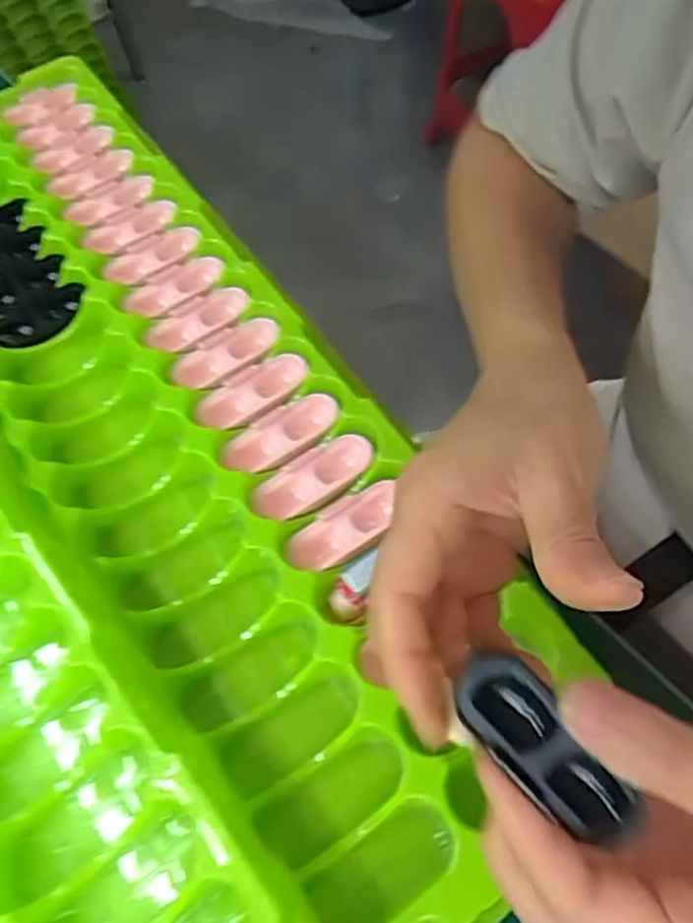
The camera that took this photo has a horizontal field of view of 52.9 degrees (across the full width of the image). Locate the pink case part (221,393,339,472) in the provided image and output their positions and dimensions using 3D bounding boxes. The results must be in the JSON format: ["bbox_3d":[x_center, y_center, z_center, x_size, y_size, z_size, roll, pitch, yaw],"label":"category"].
[{"bbox_3d":[-0.034,-0.015,0.356,0.061,0.012,0.028,-30,63,-19],"label":"pink case part"}]

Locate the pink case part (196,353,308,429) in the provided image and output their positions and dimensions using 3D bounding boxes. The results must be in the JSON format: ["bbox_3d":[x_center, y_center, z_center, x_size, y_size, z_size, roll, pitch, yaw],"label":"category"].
[{"bbox_3d":[-0.050,-0.037,0.374,0.063,0.010,0.026,-32,63,-7],"label":"pink case part"}]

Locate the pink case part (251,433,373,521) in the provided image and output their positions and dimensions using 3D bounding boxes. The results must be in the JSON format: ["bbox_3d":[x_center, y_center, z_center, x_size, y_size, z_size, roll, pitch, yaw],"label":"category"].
[{"bbox_3d":[-0.017,0.008,0.344,0.063,0.009,0.027,-31,62,-4],"label":"pink case part"}]

